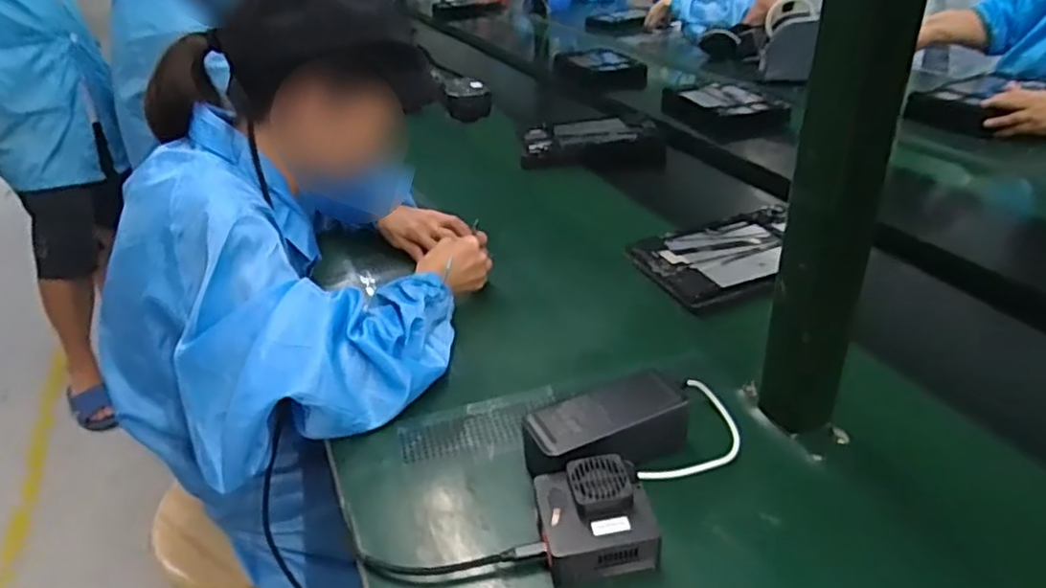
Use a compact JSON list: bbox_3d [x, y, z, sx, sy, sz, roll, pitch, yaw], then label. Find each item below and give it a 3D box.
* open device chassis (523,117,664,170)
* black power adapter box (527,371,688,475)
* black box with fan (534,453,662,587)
[{"bbox_3d":[0.120,-0.265,1.180,0.252,0.042,0.182,-1,31,3],"label":"open device chassis"},{"bbox_3d":[0.068,0.113,0.538,0.131,0.051,0.060,-15,33,-18],"label":"black power adapter box"},{"bbox_3d":[0.052,0.159,0.472,0.079,0.051,0.076,-7,32,-5],"label":"black box with fan"}]

